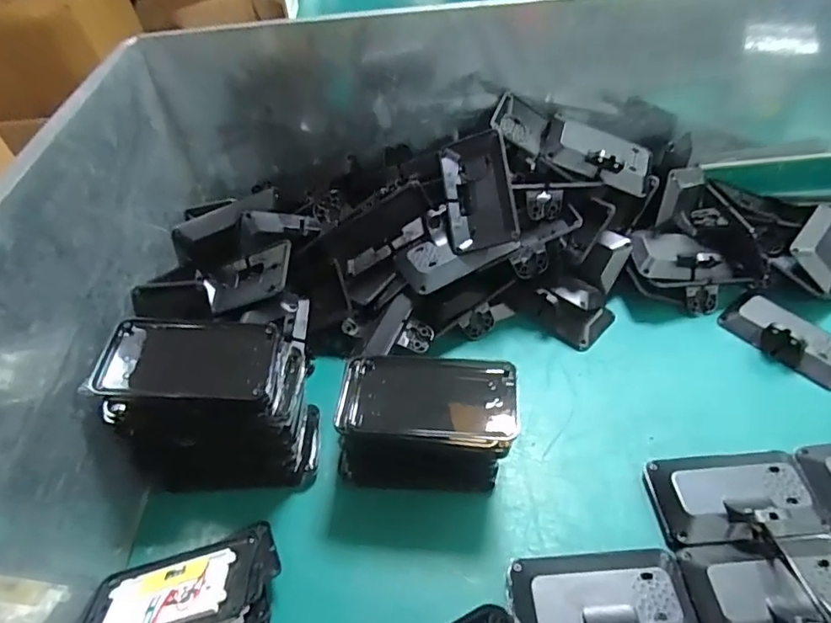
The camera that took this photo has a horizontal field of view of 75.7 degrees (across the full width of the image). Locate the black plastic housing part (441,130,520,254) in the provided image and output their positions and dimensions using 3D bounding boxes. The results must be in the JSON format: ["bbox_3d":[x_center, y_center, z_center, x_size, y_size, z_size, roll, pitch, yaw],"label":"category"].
[{"bbox_3d":[0.082,-0.159,0.700,0.088,0.030,0.154,-10,75,14],"label":"black plastic housing part"}]

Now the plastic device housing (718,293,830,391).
[{"bbox_3d":[0.486,0.028,0.693,0.082,0.037,0.159,-29,50,-20],"label":"plastic device housing"}]

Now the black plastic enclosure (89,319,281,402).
[{"bbox_3d":[-0.225,0.050,0.536,0.160,0.025,0.093,1,50,2],"label":"black plastic enclosure"}]

